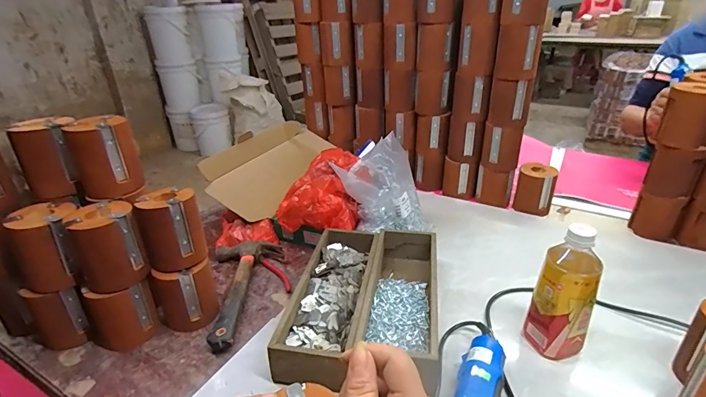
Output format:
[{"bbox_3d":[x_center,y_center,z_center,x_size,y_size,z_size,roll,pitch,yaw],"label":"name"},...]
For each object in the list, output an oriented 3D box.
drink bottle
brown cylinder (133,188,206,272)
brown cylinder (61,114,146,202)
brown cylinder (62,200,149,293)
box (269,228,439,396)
[{"bbox_3d":[0.271,0.125,0.500,0.071,0.183,0.054,15,31,31],"label":"drink bottle"},{"bbox_3d":[-0.263,0.044,0.560,0.076,0.102,0.065,-20,33,-31],"label":"brown cylinder"},{"bbox_3d":[-0.355,-0.057,0.558,0.078,0.105,0.068,-23,35,-35],"label":"brown cylinder"},{"bbox_3d":[-0.331,0.066,0.524,0.071,0.103,0.070,-24,35,-36],"label":"brown cylinder"},{"bbox_3d":[0.024,0.144,0.584,0.200,0.058,0.295,3,26,10],"label":"box"}]

